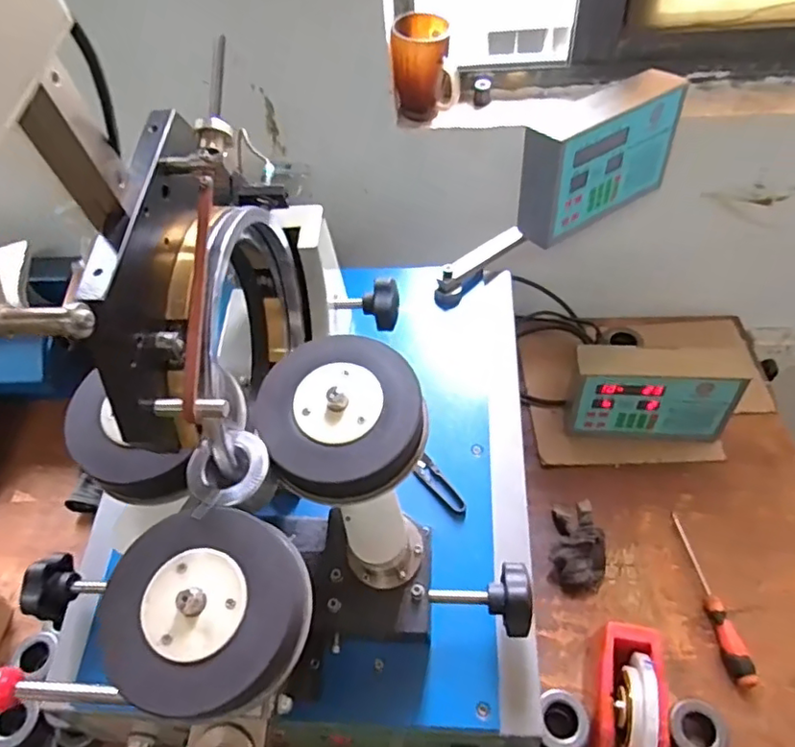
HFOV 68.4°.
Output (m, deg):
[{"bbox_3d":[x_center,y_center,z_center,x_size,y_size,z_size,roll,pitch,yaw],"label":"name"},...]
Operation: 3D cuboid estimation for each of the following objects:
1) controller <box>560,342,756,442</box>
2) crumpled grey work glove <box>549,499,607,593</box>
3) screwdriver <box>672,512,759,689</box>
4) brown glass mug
[{"bbox_3d":[0.377,0.031,0.878,0.233,0.163,0.068,1,51,6],"label":"controller"},{"bbox_3d":[0.250,0.231,0.798,0.073,0.058,0.119,8,53,12],"label":"crumpled grey work glove"},{"bbox_3d":[0.408,0.283,0.758,0.027,0.030,0.220,-5,51,2],"label":"screwdriver"},{"bbox_3d":[0.042,-0.421,0.818,0.090,0.117,0.082,0,51,6],"label":"brown glass mug"}]

